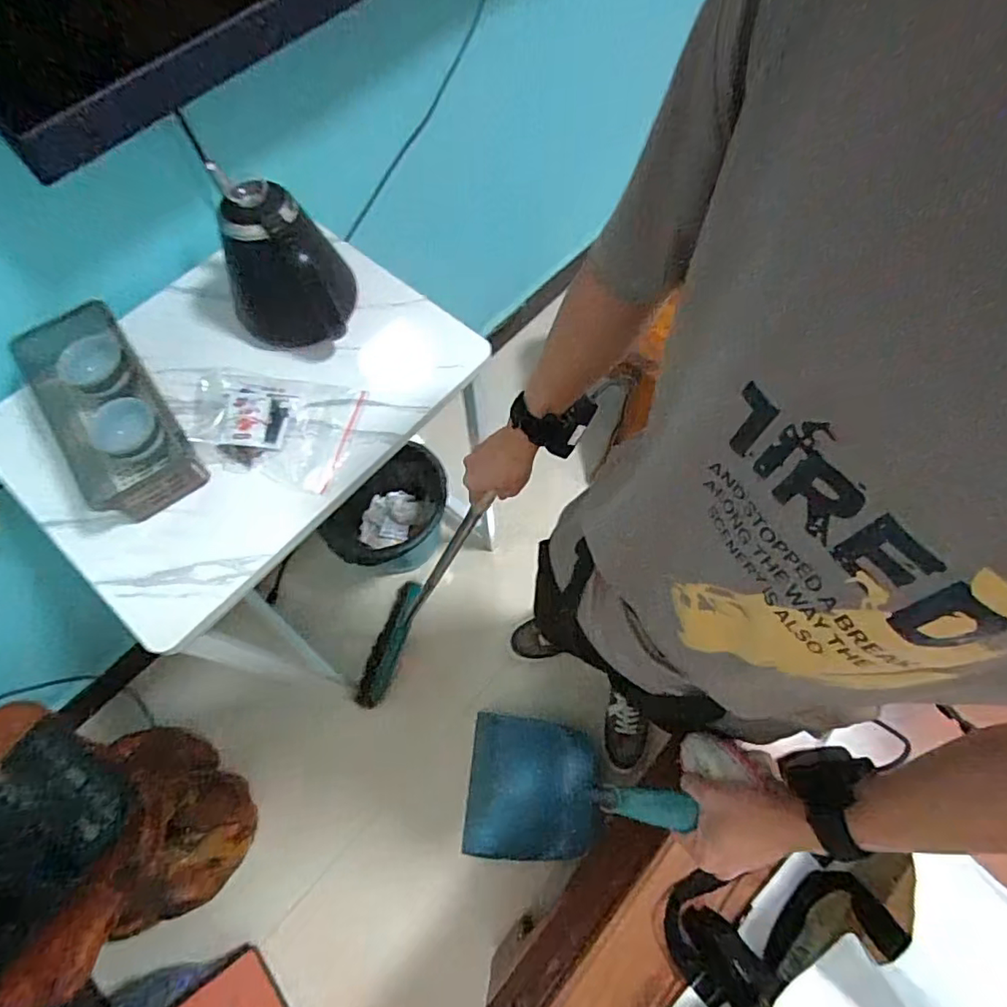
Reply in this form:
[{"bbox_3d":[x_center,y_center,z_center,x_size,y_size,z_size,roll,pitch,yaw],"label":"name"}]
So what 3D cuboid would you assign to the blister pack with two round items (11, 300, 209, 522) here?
[{"bbox_3d":[-0.452,-0.107,0.634,0.122,0.067,0.262,-32,70,-14],"label":"blister pack with two round items"}]

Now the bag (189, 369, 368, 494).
[{"bbox_3d":[-0.278,-0.099,0.658,0.193,0.024,0.137,15,67,6],"label":"bag"}]

